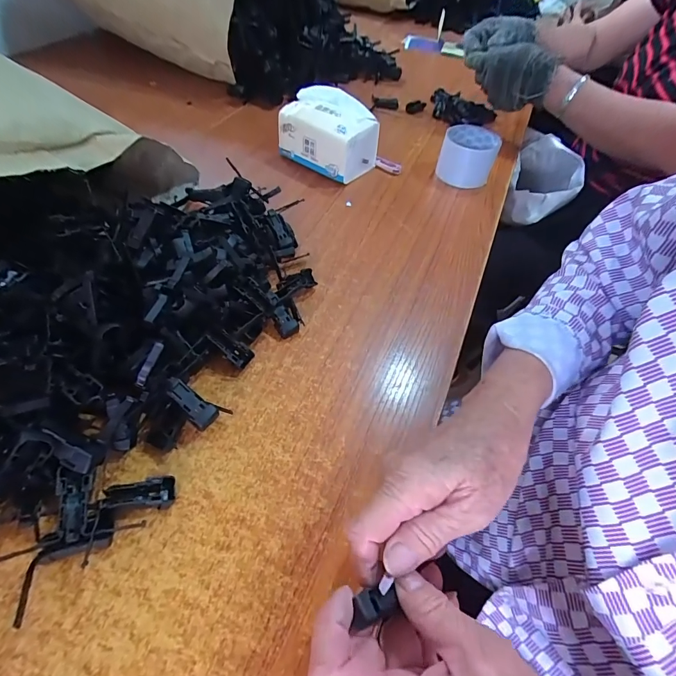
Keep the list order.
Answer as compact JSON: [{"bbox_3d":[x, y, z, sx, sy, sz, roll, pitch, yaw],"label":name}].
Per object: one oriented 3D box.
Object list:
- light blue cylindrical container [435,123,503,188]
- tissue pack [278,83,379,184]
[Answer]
[{"bbox_3d":[0.209,-0.292,0.601,0.083,0.066,0.084,3,52,-4],"label":"light blue cylindrical container"},{"bbox_3d":[-0.014,-0.314,0.579,0.136,0.093,0.086,31,55,18],"label":"tissue pack"}]

